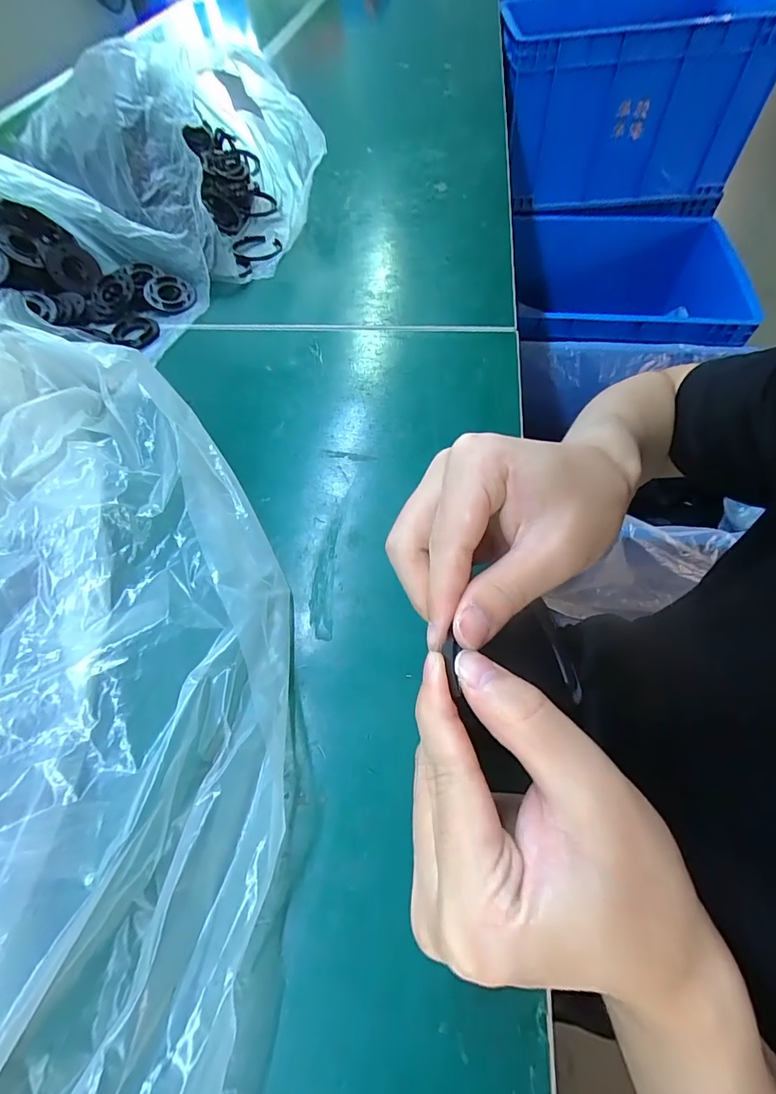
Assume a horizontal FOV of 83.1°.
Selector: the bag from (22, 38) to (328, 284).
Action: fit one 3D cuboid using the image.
[{"bbox_3d":[-0.218,-0.395,0.436,0.279,0.130,0.195,32,65,19],"label":"bag"}]

